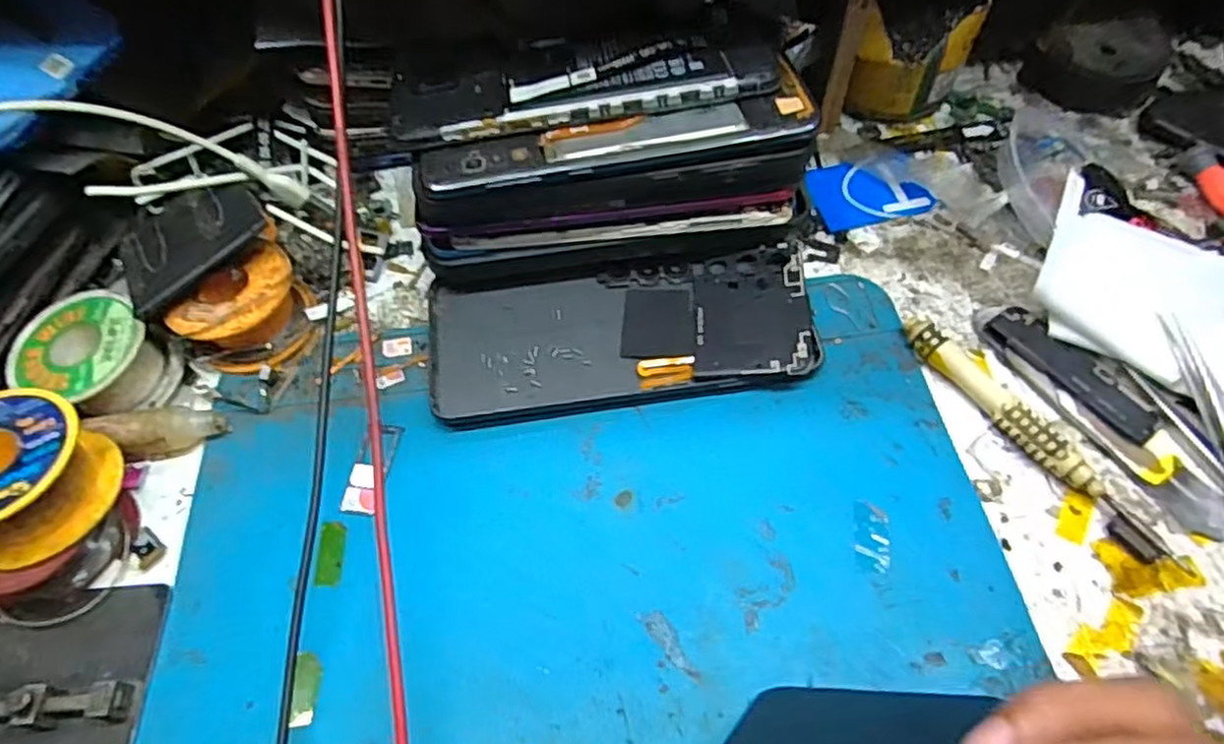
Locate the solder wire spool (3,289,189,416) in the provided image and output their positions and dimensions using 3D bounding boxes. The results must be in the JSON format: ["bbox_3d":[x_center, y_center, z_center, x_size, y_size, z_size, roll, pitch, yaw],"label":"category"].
[{"bbox_3d":[-0.217,-0.006,0.293,0.052,0.028,0.045,17,61,13],"label":"solder wire spool"}]

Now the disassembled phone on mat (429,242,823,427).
[{"bbox_3d":[0.004,-0.019,0.299,0.161,0.015,0.069,-6,59,-1],"label":"disassembled phone on mat"}]

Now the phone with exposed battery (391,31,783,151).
[{"bbox_3d":[-0.012,-0.124,0.287,0.153,0.012,0.059,-9,59,-3],"label":"phone with exposed battery"}]

